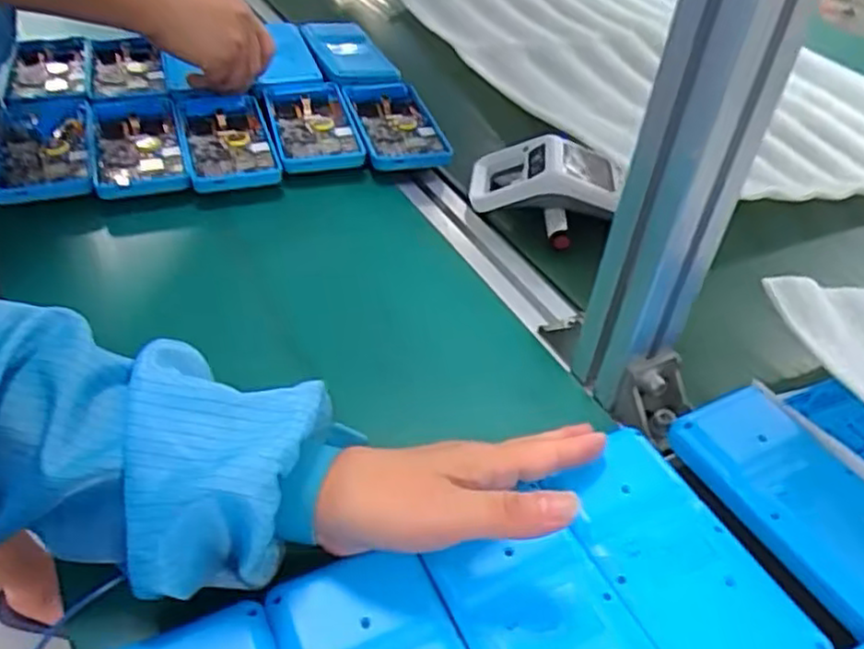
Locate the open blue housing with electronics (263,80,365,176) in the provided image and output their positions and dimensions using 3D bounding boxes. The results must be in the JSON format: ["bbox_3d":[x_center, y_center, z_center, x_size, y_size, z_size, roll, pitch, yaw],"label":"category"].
[{"bbox_3d":[-0.109,-0.182,0.657,0.075,0.018,0.138,-8,44,-15],"label":"open blue housing with electronics"}]

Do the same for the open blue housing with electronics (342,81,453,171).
[{"bbox_3d":[-0.035,-0.187,0.671,0.074,0.017,0.142,-8,44,-15],"label":"open blue housing with electronics"}]

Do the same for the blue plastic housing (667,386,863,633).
[{"bbox_3d":[0.192,0.089,0.365,0.070,0.014,0.135,-19,48,-25],"label":"blue plastic housing"}]

